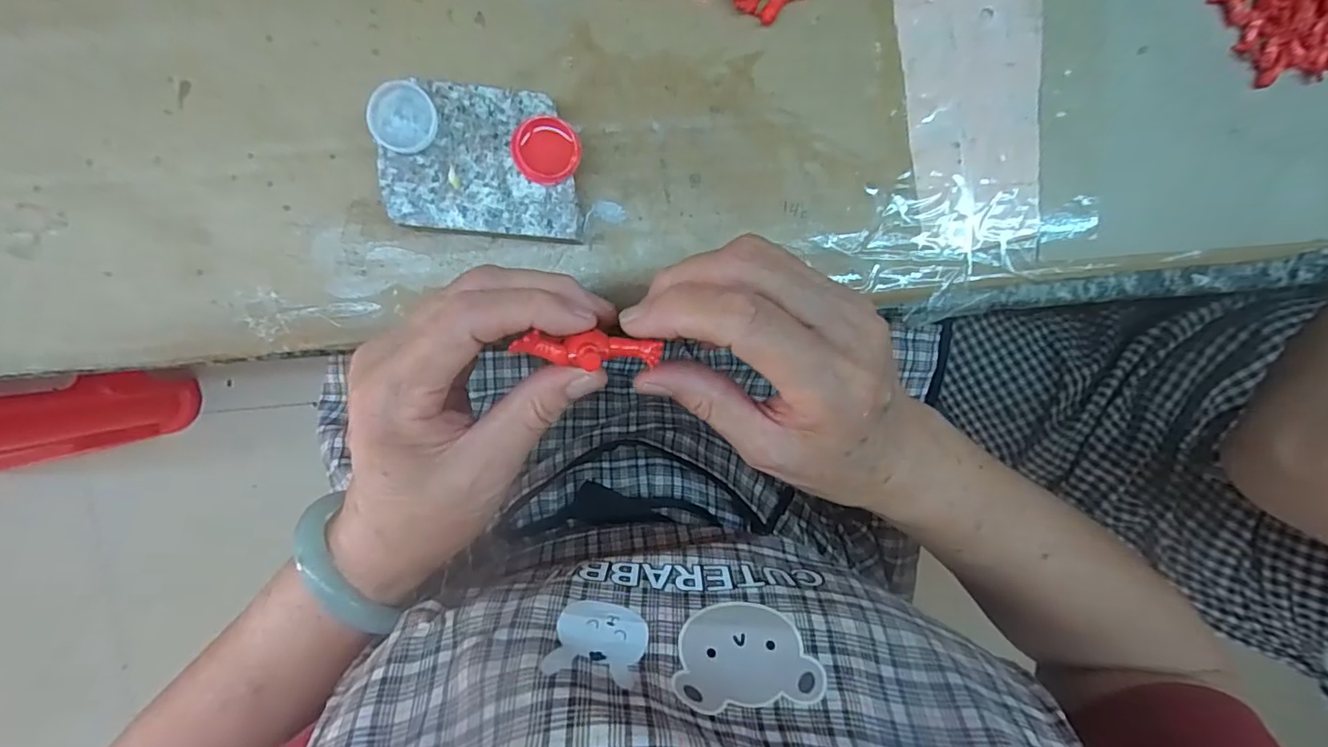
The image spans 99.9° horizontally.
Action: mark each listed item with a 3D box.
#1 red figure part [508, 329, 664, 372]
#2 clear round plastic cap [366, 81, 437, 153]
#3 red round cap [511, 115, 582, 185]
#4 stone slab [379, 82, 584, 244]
[{"bbox_3d":[-0.026,-0.008,0.194,0.049,0.010,0.012,0,97,-9],"label":"red figure part"},{"bbox_3d":[-0.108,-0.106,0.232,0.026,0.004,0.027,-2,103,-9],"label":"clear round plastic cap"},{"bbox_3d":[-0.050,-0.095,0.238,0.028,0.004,0.027,-1,104,-5],"label":"red round cap"},{"bbox_3d":[-0.078,-0.092,0.248,0.081,0.020,0.061,3,97,-7],"label":"stone slab"}]

